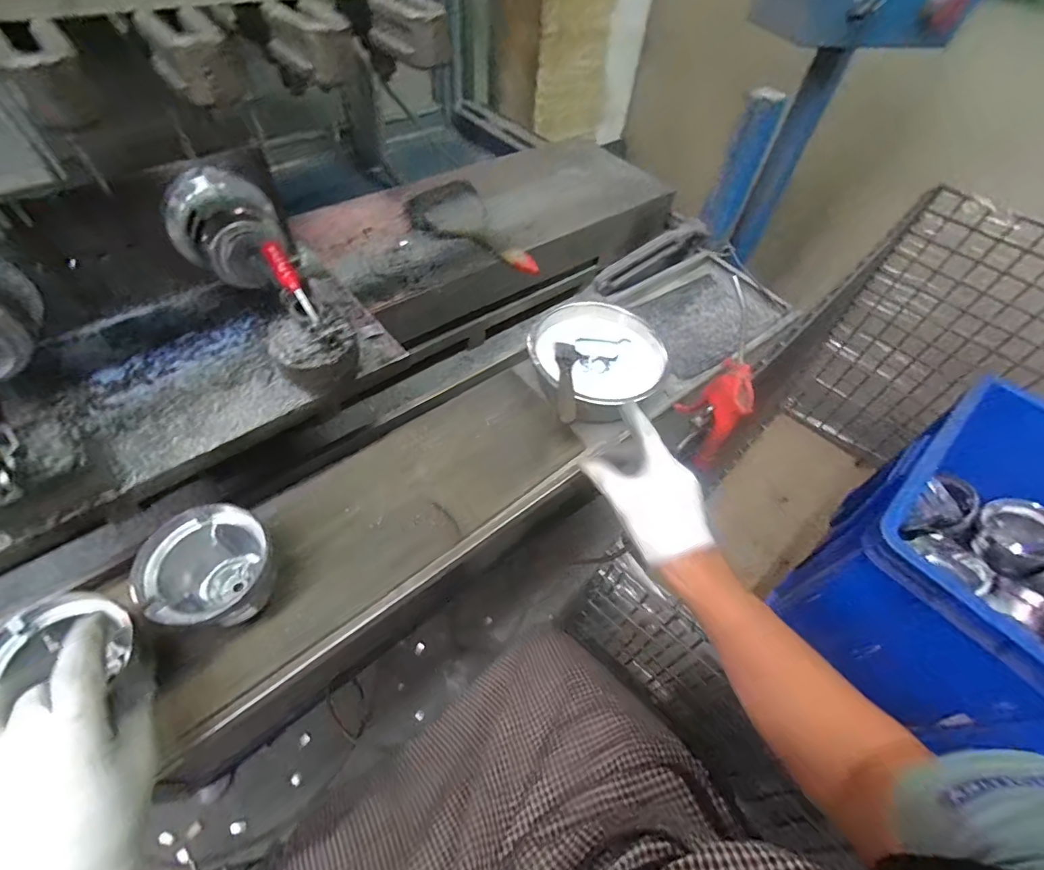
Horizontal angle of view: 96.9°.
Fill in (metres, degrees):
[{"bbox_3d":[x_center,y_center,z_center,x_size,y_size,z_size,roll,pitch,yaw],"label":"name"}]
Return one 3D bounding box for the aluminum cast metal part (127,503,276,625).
[{"bbox_3d":[-0.257,0.117,0.392,0.088,0.077,0.092,26,55,14],"label":"aluminum cast metal part"}]

